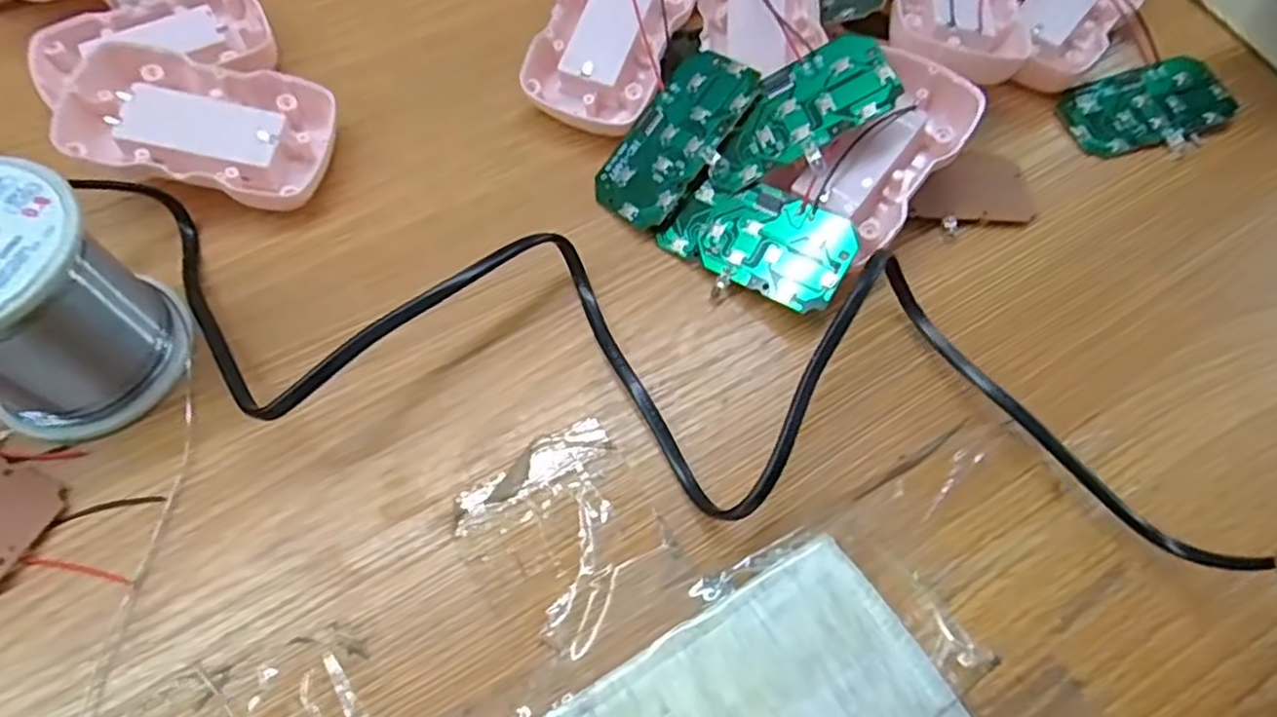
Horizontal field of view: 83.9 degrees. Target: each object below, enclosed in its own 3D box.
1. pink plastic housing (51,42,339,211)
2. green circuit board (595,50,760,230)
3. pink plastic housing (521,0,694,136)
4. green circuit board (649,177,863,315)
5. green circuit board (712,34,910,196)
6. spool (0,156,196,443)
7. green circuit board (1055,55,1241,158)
[{"bbox_3d":[-0.165,-0.086,0.273,0.087,0.021,0.054,10,66,-10],"label":"pink plastic housing"},{"bbox_3d":[0.014,-0.087,0.277,0.037,0.004,0.074,38,91,28],"label":"green circuit board"},{"bbox_3d":[-0.010,-0.138,0.304,0.054,0.022,0.087,18,78,8],"label":"pink plastic housing"},{"bbox_3d":[0.045,-0.045,0.262,0.069,0.004,0.037,28,87,22],"label":"green circuit board"},{"bbox_3d":[0.059,-0.090,0.263,0.070,0.004,0.040,-31,69,12],"label":"green circuit board"},{"bbox_3d":[-0.185,-0.016,0.215,0.060,0.062,0.060,29,66,11],"label":"spool"},{"bbox_3d":[0.223,-0.109,0.310,0.069,0.012,0.042,-10,65,-7],"label":"green circuit board"}]

